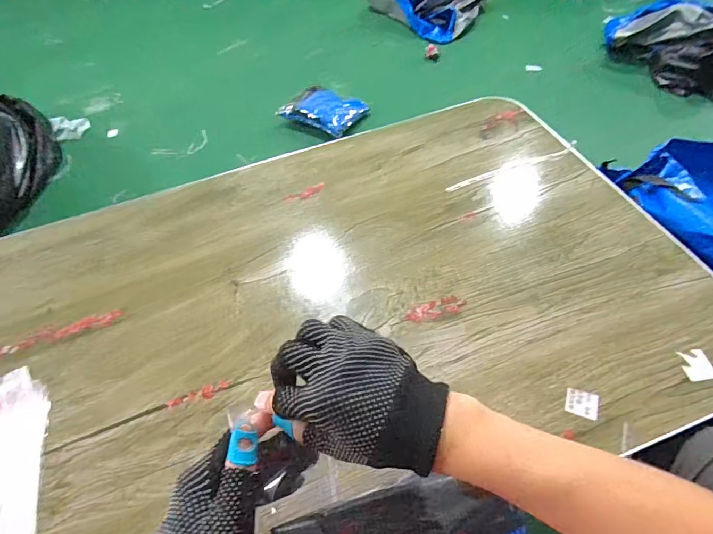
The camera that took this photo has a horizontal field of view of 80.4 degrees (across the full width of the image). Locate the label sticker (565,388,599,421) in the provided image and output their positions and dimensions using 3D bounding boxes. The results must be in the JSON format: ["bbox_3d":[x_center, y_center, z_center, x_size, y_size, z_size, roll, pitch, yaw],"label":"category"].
[{"bbox_3d":[0.233,0.140,0.435,0.030,0.004,0.027,12,61,18],"label":"label sticker"}]

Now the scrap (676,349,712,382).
[{"bbox_3d":[0.365,0.105,0.452,0.032,0.004,0.033,-9,55,1],"label":"scrap"}]

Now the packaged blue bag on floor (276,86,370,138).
[{"bbox_3d":[-0.126,-0.572,1.516,0.300,0.059,0.203,19,57,18],"label":"packaged blue bag on floor"}]

